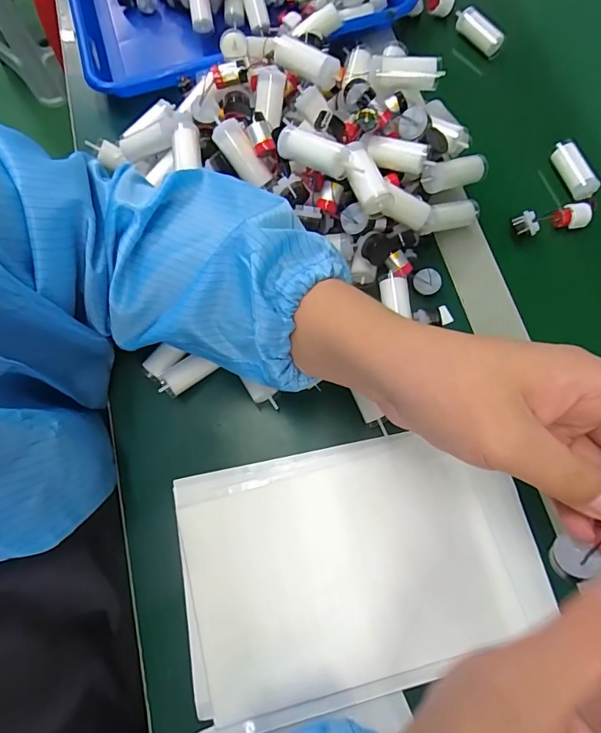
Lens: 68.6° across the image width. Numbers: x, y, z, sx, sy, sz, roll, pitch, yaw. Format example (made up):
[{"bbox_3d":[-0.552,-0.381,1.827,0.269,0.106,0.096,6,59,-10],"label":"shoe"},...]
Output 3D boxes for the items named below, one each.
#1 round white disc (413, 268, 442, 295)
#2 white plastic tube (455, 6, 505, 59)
[{"bbox_3d":[0.101,-0.068,0.351,0.021,0.006,0.020,-1,73,2],"label":"round white disc"},{"bbox_3d":[0.179,-0.337,0.443,0.019,0.026,0.056,-34,75,-8],"label":"white plastic tube"}]

